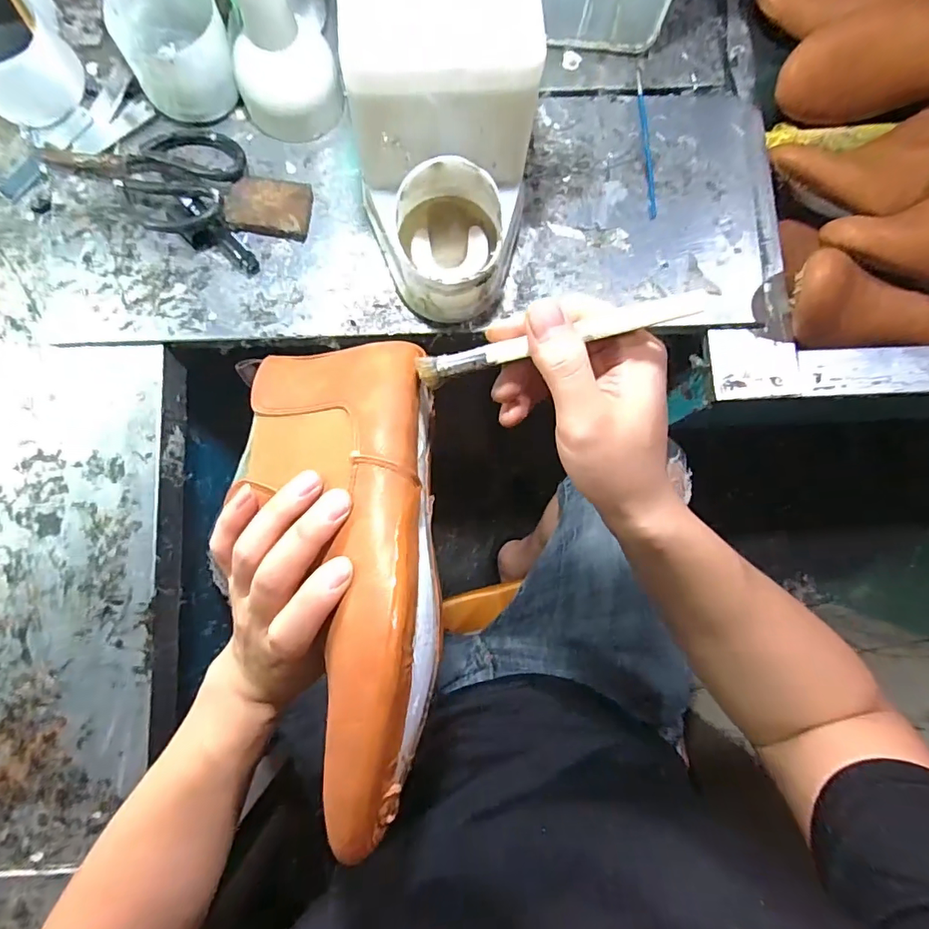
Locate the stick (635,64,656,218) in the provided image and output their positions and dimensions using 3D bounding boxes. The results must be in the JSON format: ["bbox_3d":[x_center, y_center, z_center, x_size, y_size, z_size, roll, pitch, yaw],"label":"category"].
[{"bbox_3d":[0.176,-0.314,0.470,0.008,0.004,0.163,-2,83,-2],"label":"stick"}]

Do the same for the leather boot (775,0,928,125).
[{"bbox_3d":[0.435,-0.369,0.441,0.255,0.103,0.071,2,83,-2],"label":"leather boot"}]

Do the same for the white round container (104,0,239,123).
[{"bbox_3d":[-0.249,-0.362,0.426,0.086,0.071,0.096,-28,85,-5],"label":"white round container"}]

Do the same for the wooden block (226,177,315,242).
[{"bbox_3d":[-0.174,-0.231,0.437,0.069,0.017,0.048,8,82,-1],"label":"wooden block"}]

